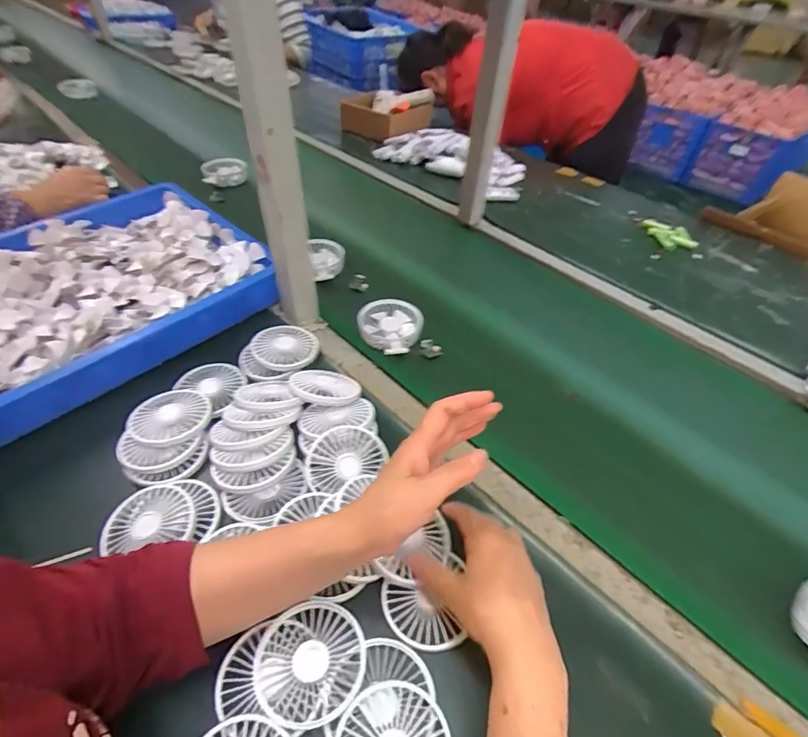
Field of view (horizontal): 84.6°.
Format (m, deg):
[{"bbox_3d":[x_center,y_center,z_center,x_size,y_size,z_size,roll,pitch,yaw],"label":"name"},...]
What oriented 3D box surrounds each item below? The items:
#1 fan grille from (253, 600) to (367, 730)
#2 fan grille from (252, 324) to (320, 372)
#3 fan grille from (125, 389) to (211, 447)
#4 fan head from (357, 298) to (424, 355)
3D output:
[{"bbox_3d":[-0.077,0.243,0.368,0.087,0.020,0.084,2,46,-2],"label":"fan grille"},{"bbox_3d":[-0.163,-0.030,0.622,0.093,0.016,0.087,2,46,-2],"label":"fan grille"},{"bbox_3d":[-0.274,0.058,0.522,0.087,0.017,0.086,2,46,-2],"label":"fan grille"},{"bbox_3d":[-0.024,-0.061,0.653,0.092,0.031,0.093,2,46,-2],"label":"fan head"}]

